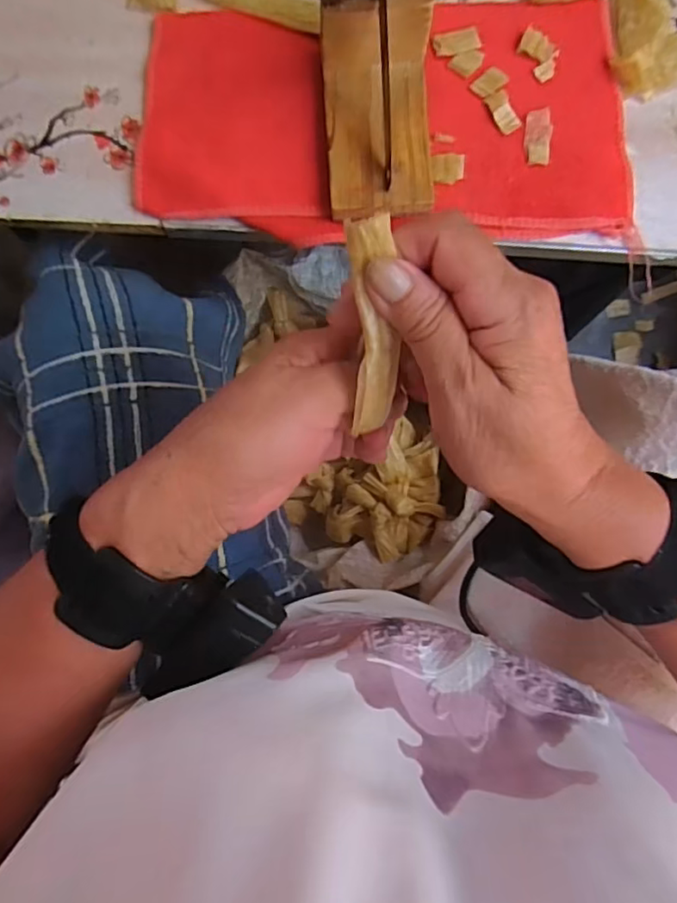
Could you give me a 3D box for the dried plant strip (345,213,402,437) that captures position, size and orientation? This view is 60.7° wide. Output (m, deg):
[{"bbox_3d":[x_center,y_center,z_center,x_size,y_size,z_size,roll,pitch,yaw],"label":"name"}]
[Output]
[{"bbox_3d":[0.014,-0.046,0.222,0.017,0.013,0.085,-6,127,0],"label":"dried plant strip"}]

